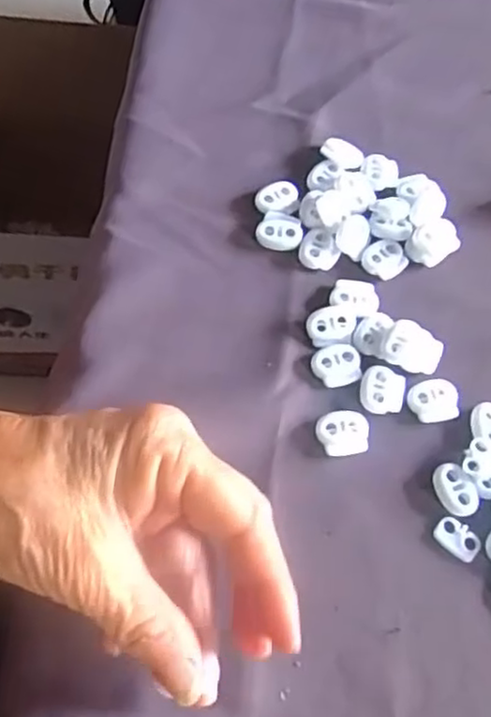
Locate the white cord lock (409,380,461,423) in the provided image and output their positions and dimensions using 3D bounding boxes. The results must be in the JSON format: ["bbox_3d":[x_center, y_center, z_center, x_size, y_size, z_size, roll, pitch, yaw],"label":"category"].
[{"bbox_3d":[0.084,0.019,0.305,0.022,0.004,0.018,-12,65,-9],"label":"white cord lock"}]

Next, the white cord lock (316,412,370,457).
[{"bbox_3d":[0.042,0.033,0.296,0.022,0.005,0.018,1,63,-3],"label":"white cord lock"}]

